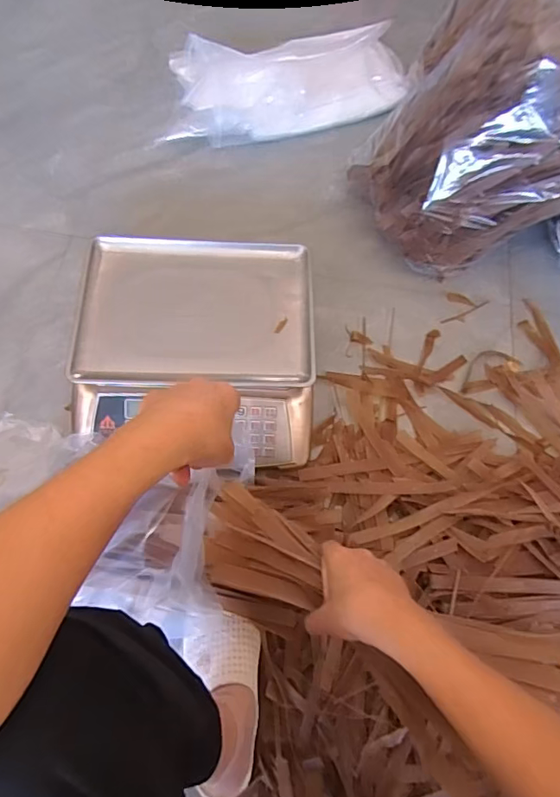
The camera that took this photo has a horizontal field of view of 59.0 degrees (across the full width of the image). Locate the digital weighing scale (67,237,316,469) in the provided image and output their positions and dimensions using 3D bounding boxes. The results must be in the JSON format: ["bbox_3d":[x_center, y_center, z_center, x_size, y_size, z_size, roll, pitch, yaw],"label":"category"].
[{"bbox_3d":[-0.118,-0.074,0.723,0.323,0.112,0.315,2,67,-3],"label":"digital weighing scale"}]

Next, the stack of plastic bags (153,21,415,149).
[{"bbox_3d":[0.024,-0.641,0.982,0.512,0.082,0.223,-18,70,-11],"label":"stack of plastic bags"}]

